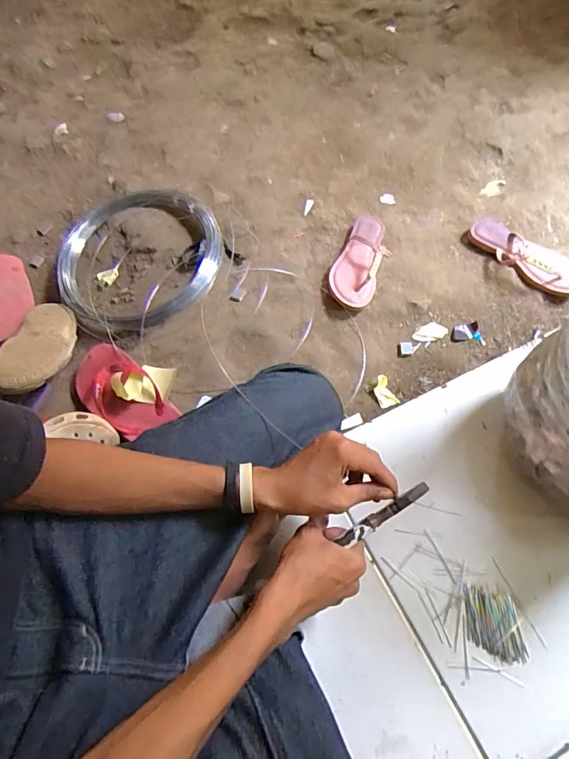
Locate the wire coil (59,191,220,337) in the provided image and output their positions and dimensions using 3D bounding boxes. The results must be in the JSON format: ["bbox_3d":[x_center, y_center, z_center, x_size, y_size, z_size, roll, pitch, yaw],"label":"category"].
[{"bbox_3d":[-0.287,-0.246,0.928,0.311,0.064,0.336,-1,63,1],"label":"wire coil"}]

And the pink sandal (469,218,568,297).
[{"bbox_3d":[0.452,-0.236,0.864,0.231,0.051,0.088,41,71,20],"label":"pink sandal"}]

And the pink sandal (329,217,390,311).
[{"bbox_3d":[0.150,-0.237,0.878,0.094,0.050,0.225,21,65,12],"label":"pink sandal"}]

